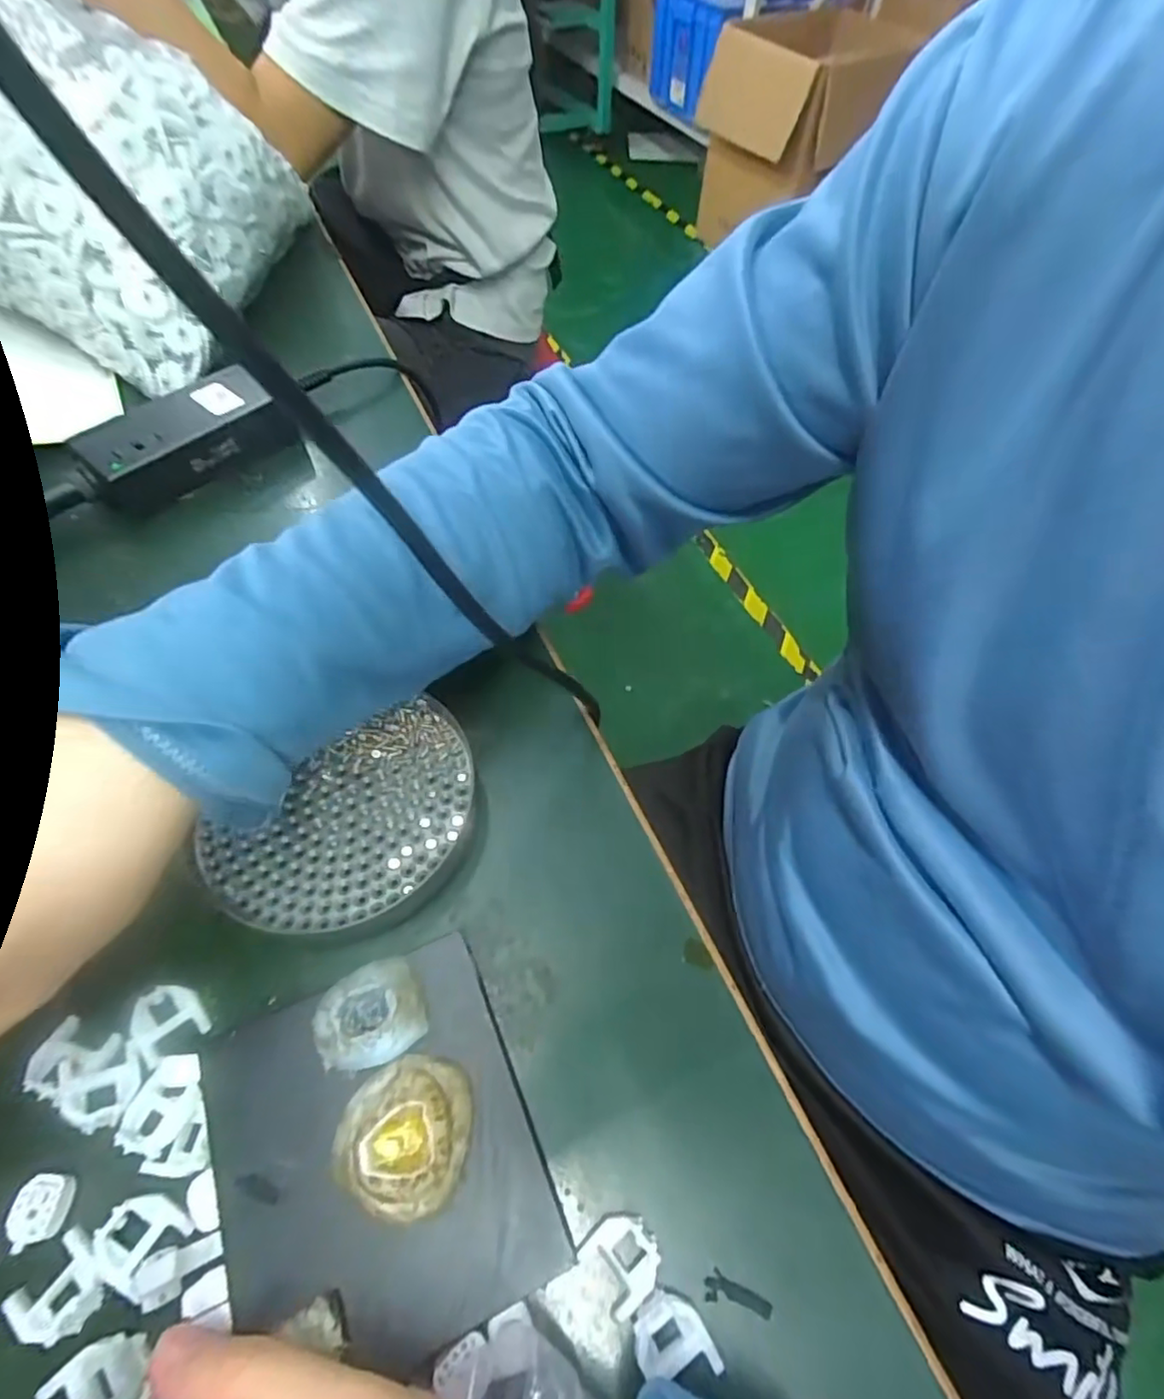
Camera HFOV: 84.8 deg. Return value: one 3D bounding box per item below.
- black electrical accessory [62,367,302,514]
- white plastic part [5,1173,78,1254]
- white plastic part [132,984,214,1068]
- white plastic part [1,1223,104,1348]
[{"bbox_3d":[-0.237,-0.162,0.384,0.113,0.036,0.050,-35,64,-22],"label":"black electrical accessory"},{"bbox_3d":[-0.167,0.158,0.198,0.014,0.009,0.018,-6,56,-6],"label":"white plastic part"},{"bbox_3d":[-0.148,0.114,0.227,0.021,0.004,0.024,-36,64,-23],"label":"white plastic part"},{"bbox_3d":[-0.154,0.173,0.186,0.022,0.006,0.022,31,60,18],"label":"white plastic part"}]

